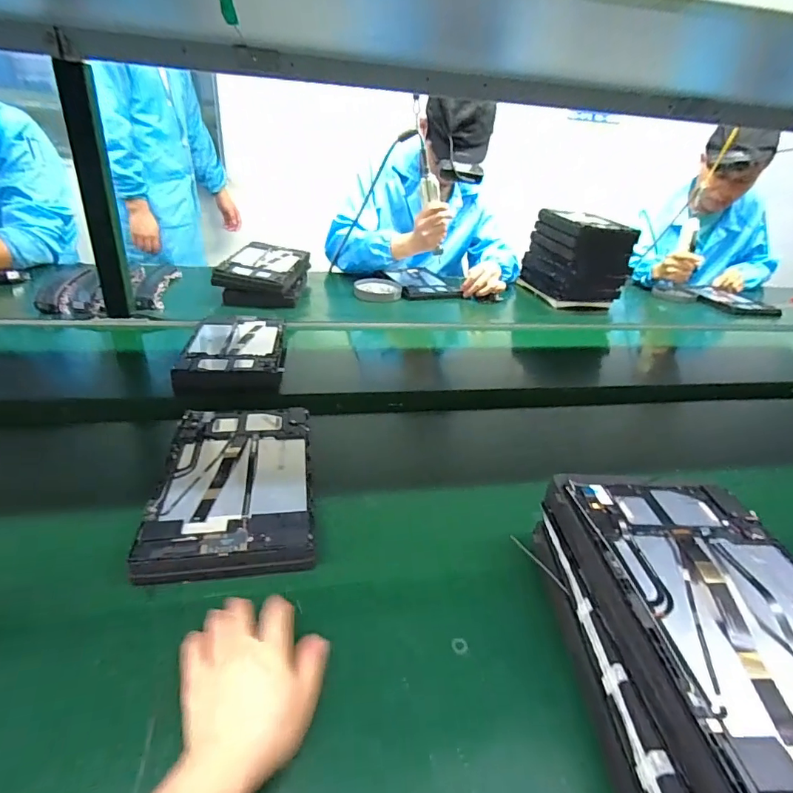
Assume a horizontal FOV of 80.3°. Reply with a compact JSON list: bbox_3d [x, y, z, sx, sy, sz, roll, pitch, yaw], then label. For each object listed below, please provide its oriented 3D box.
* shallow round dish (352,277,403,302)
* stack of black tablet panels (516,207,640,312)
[{"bbox_3d":[-0.043,-0.259,1.142,0.118,0.026,0.097,10,43,9],"label":"shallow round dish"},{"bbox_3d":[0.446,-0.345,1.184,0.158,0.195,0.229,-5,30,-16],"label":"stack of black tablet panels"}]

